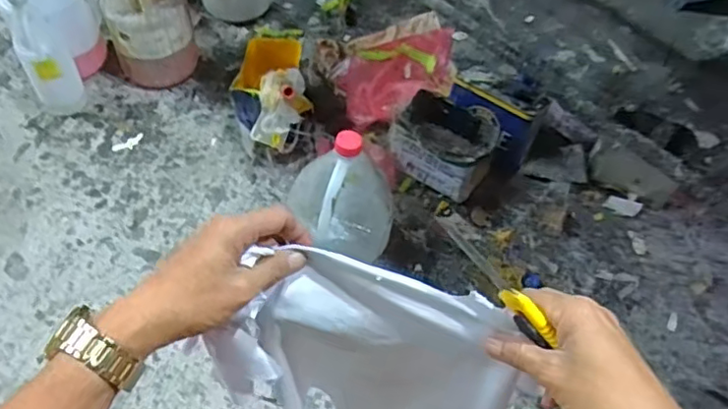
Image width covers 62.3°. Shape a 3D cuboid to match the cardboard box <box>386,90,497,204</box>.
[{"bbox_3d":[0.147,-0.110,1.103,0.179,0.112,0.137,28,57,15],"label":"cardboard box"}]

